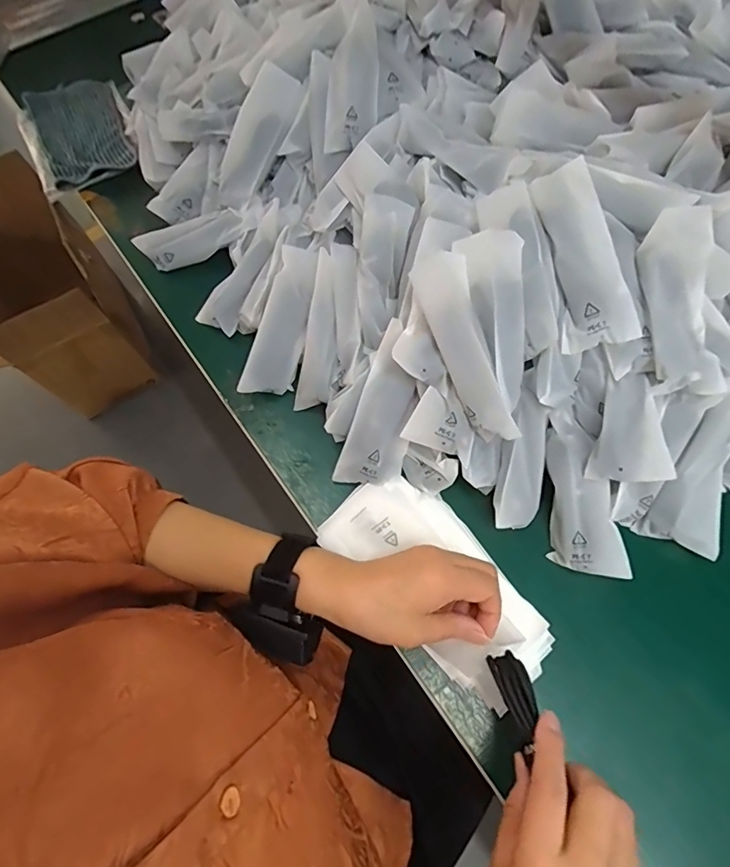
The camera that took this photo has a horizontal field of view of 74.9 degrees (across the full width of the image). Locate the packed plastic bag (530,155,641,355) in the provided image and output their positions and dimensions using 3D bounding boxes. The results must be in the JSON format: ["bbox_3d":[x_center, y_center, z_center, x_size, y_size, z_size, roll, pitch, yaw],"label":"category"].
[{"bbox_3d":[0.177,-0.147,0.396,0.051,0.014,0.155,-17,80,36],"label":"packed plastic bag"}]

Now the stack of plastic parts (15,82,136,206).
[{"bbox_3d":[-0.421,-0.445,0.693,0.149,0.033,0.263,-26,66,-8],"label":"stack of plastic parts"}]

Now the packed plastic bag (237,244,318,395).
[{"bbox_3d":[-0.079,-0.112,0.479,0.048,0.012,0.154,18,87,-8],"label":"packed plastic bag"}]

